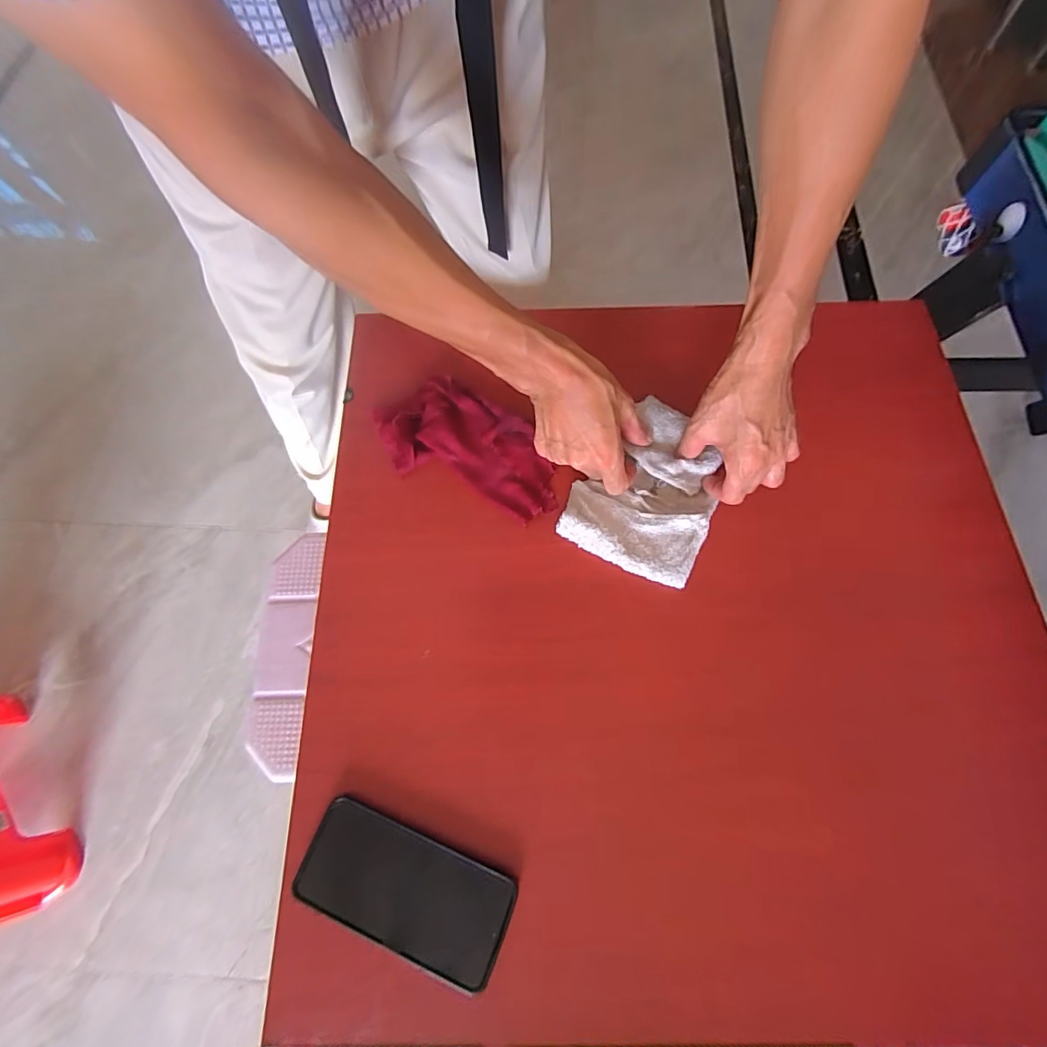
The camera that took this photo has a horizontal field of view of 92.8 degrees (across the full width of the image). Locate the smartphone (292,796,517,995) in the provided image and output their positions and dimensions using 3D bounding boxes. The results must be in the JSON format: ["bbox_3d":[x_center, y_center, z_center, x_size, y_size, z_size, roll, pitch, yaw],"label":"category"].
[{"bbox_3d":[-0.095,0.290,0.395,0.168,0.011,0.079,23,72,9],"label":"smartphone"}]

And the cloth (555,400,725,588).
[{"bbox_3d":[0.128,-0.038,0.506,0.134,0.026,0.173,25,71,9],"label":"cloth"}]

